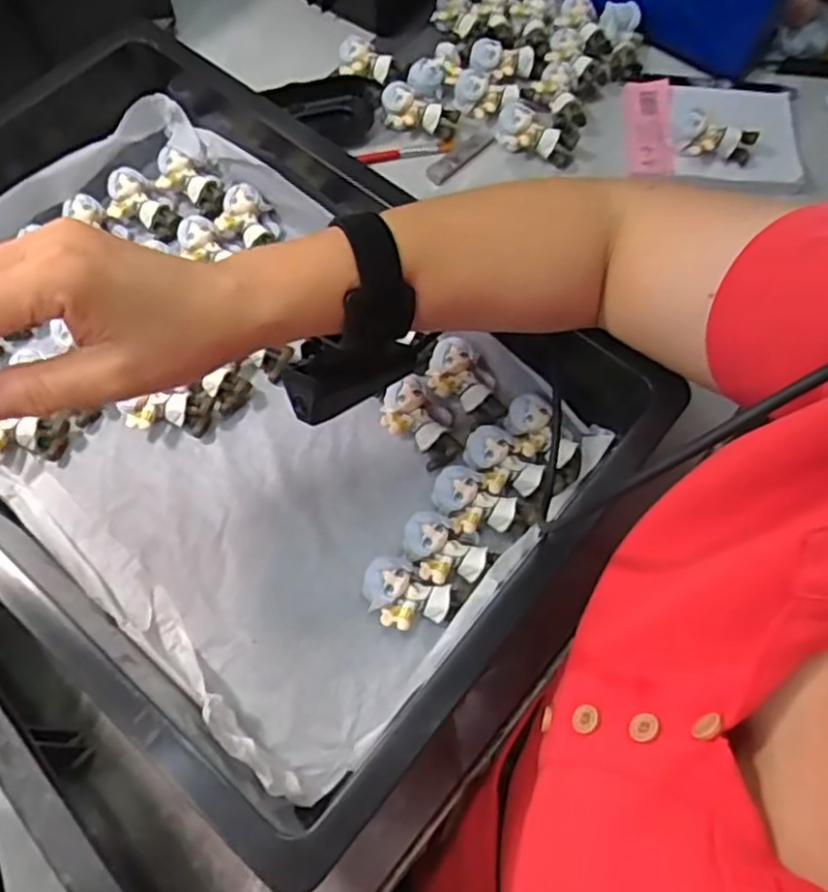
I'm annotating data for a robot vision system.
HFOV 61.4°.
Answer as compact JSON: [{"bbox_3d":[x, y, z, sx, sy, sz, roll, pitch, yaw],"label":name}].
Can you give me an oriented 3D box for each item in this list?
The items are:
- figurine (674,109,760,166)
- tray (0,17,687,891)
[{"bbox_3d":[0.227,-0.232,0.525,0.056,0.020,0.029,21,68,7],"label":"figurine"},{"bbox_3d":[-0.143,-0.054,0.431,0.499,0.093,0.317,37,71,13],"label":"tray"}]

